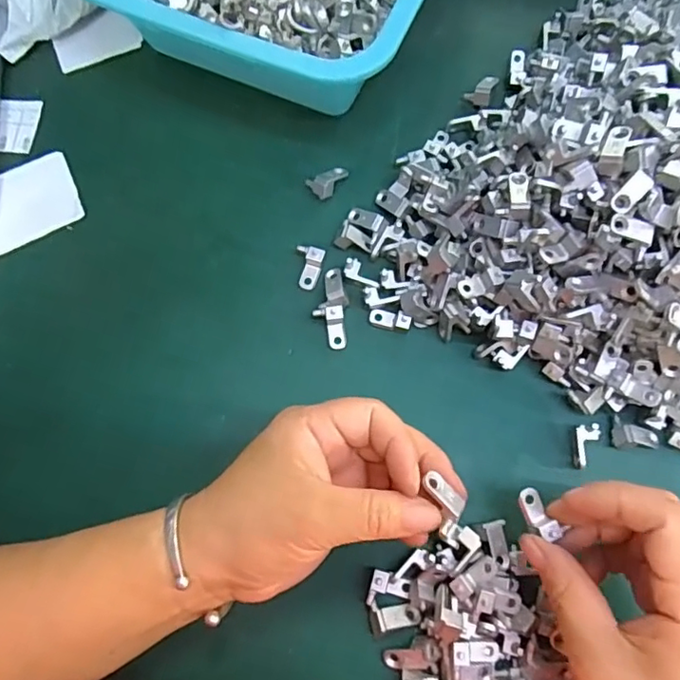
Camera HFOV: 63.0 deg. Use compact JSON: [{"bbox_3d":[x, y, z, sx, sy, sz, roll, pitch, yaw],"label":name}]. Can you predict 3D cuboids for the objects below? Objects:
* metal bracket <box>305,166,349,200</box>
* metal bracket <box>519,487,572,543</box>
[{"bbox_3d":[-0.005,-0.095,0.336,0.026,0.010,0.016,-29,77,-7],"label":"metal bracket"},{"bbox_3d":[0.091,0.080,0.255,0.011,0.005,0.023,-25,57,-6],"label":"metal bracket"}]

